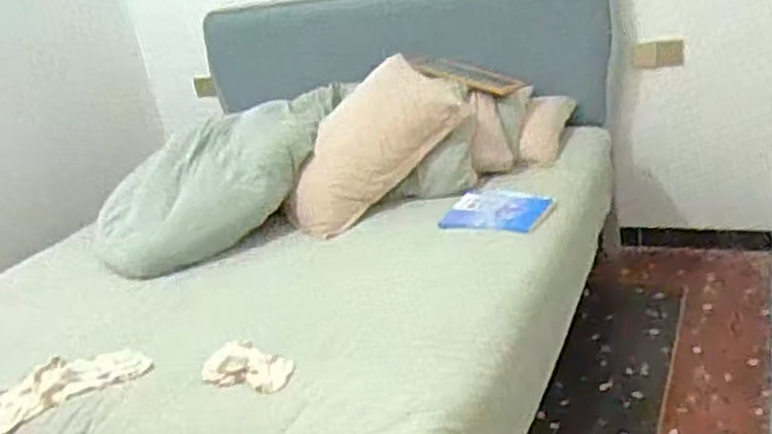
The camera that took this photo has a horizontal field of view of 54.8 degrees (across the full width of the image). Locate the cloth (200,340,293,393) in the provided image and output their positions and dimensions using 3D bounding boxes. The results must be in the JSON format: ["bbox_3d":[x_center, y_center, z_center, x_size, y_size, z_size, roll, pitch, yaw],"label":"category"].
[{"bbox_3d":[-0.294,0.318,1.602,0.194,0.068,0.138,5,26,32],"label":"cloth"}]

